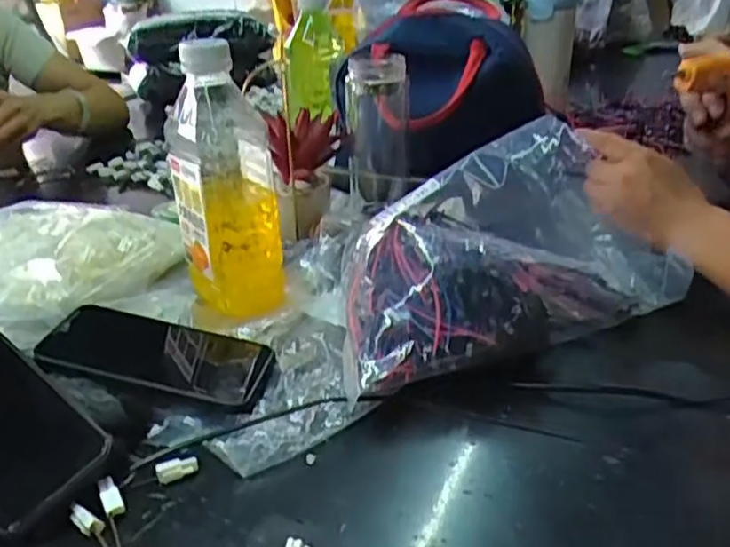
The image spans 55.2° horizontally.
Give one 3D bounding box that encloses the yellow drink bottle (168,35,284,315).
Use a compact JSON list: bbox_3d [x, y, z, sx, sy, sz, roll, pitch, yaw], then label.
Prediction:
[{"bbox_3d":[-0.123,-0.082,0.608,0.084,0.215,0.092,-10,28,-12],"label":"yellow drink bottle"}]

